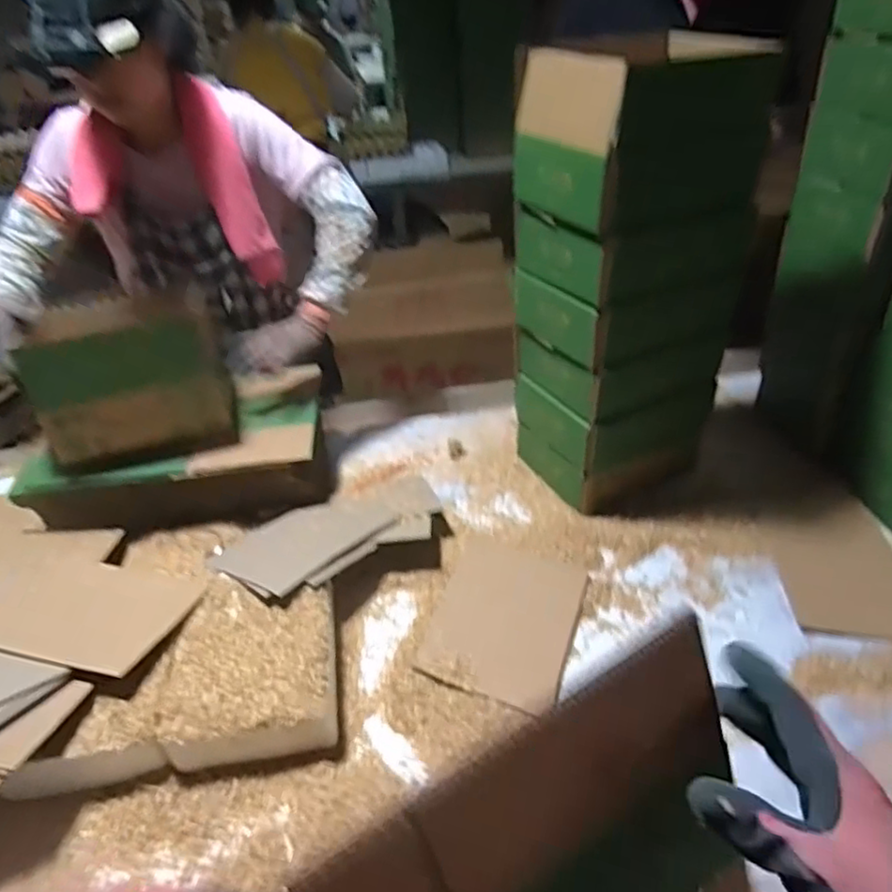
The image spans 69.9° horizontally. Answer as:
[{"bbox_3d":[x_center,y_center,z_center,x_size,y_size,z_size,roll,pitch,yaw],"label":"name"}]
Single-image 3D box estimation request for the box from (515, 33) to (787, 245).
[{"bbox_3d":[0.239,-0.401,0.810,0.238,0.178,0.230,-18,39,-16],"label":"box"}]

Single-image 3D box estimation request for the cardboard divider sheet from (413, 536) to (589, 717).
[{"bbox_3d":[0.082,0.231,0.874,0.183,0.010,0.254,13,36,17],"label":"cardboard divider sheet"}]

